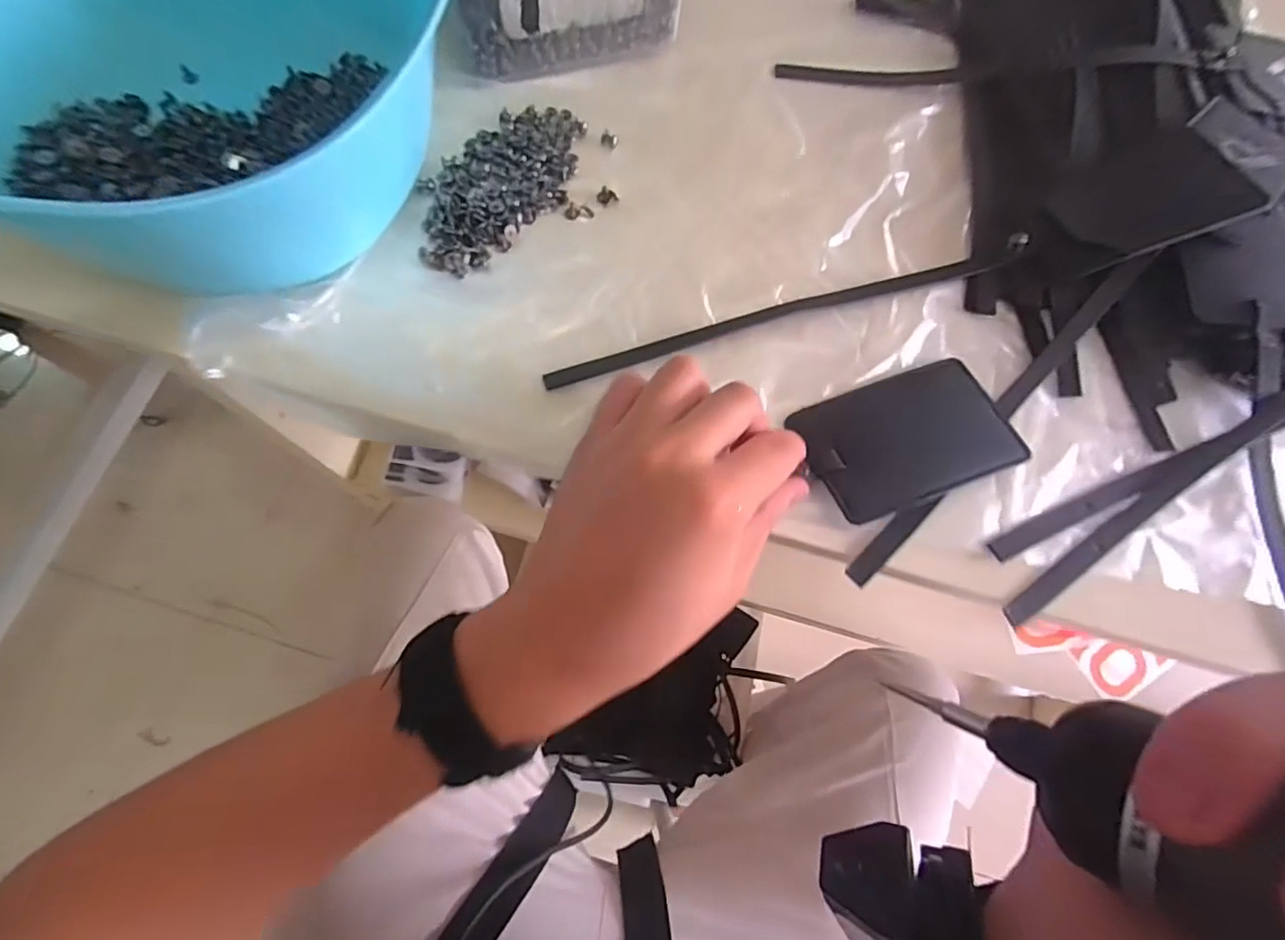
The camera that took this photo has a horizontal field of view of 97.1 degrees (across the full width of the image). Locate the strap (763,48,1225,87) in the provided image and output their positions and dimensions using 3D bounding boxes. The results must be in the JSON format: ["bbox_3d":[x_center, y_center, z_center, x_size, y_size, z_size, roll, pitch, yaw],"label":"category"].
[{"bbox_3d":[0.207,-0.241,0.337,0.252,0.024,0.016,1,74,-1],"label":"strap"}]

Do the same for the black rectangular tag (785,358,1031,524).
[{"bbox_3d":[0.124,-0.016,0.265,0.099,0.005,0.061,-18,63,-12],"label":"black rectangular tag"}]

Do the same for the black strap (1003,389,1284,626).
[{"bbox_3d":[0.265,-0.003,0.265,0.244,0.020,0.014,-32,78,-10],"label":"black strap"}]

